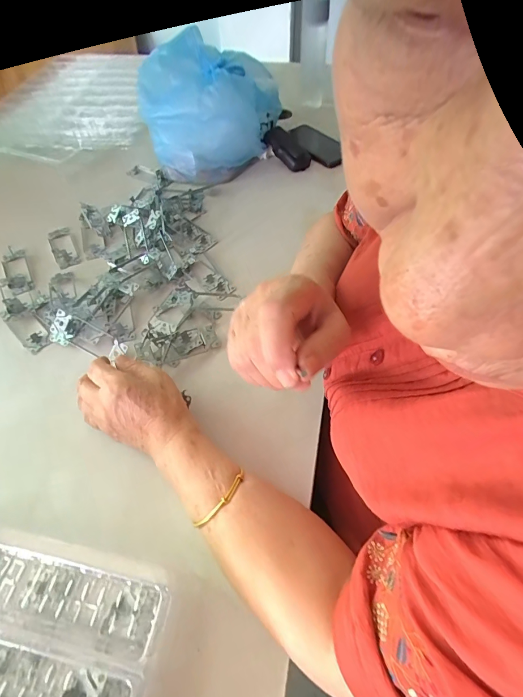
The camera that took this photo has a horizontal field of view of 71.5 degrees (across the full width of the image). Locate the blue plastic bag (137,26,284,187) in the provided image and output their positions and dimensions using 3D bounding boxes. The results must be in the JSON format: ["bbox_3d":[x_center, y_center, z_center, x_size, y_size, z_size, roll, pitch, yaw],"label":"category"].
[{"bbox_3d":[-0.110,-0.466,0.704,0.232,0.194,0.210,-37,62,-23],"label":"blue plastic bag"}]

